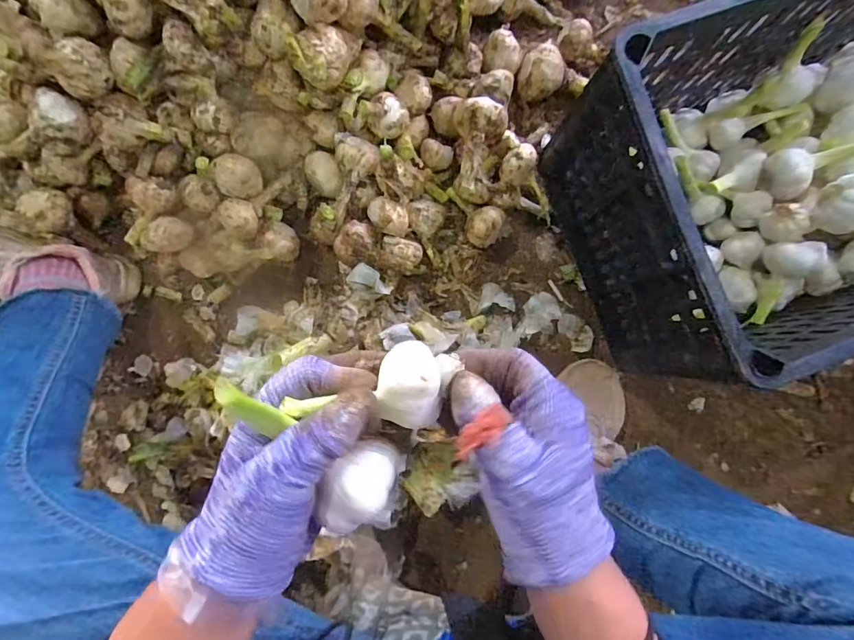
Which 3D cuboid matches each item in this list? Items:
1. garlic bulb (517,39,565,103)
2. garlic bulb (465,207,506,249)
[{"bbox_3d":[0.152,-0.327,0.598,0.056,0.058,0.061,0,86,7],"label":"garlic bulb"},{"bbox_3d":[0.078,-0.124,0.599,0.048,0.056,0.052,13,88,8],"label":"garlic bulb"}]

